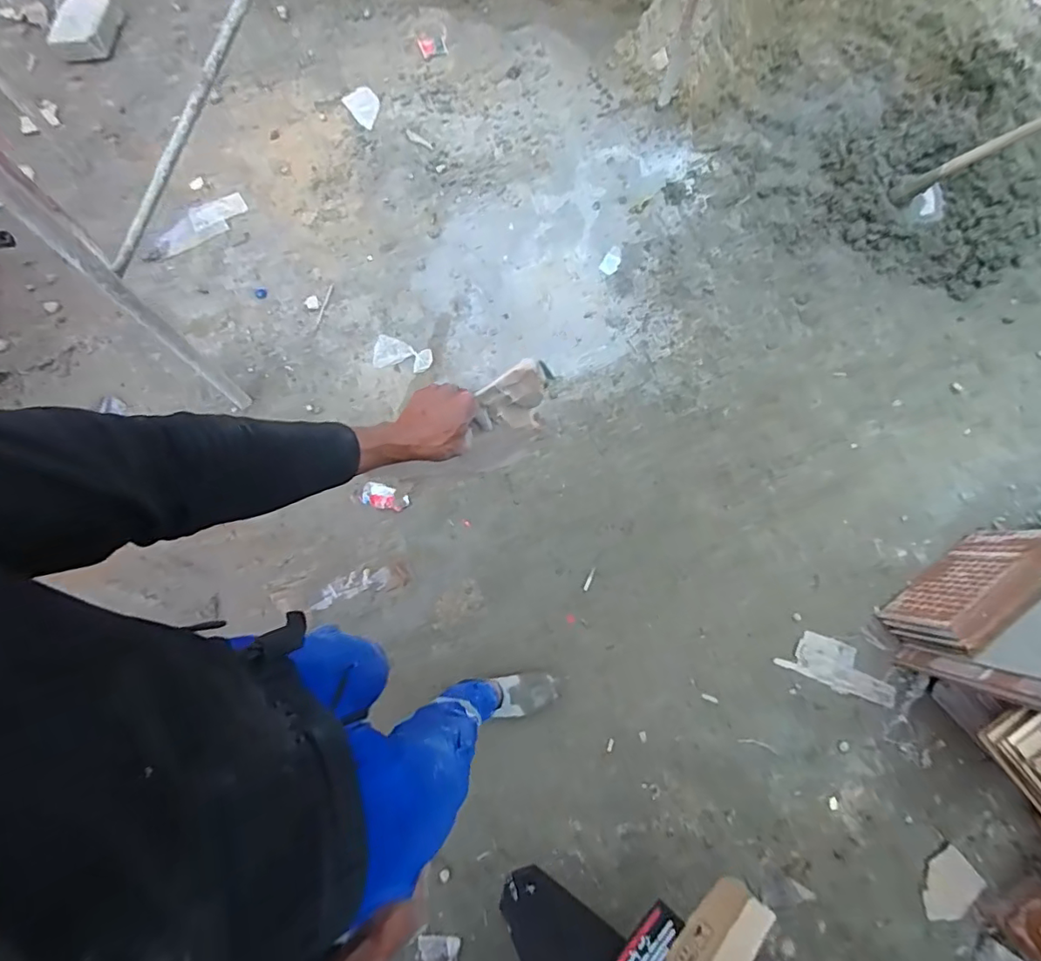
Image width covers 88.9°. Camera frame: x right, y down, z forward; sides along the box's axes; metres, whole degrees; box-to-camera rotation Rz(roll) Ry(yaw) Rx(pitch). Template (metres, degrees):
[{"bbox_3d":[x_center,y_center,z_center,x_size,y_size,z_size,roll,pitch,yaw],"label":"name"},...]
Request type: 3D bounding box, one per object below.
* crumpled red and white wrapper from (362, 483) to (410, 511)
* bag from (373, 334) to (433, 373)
[{"bbox_3d":[-0.404,0.049,1.577,0.139,0.033,0.066,14,72,5],"label":"crumpled red and white wrapper"},{"bbox_3d":[-0.383,-0.402,1.716,0.227,0.031,0.108,19,72,23],"label":"bag"}]

